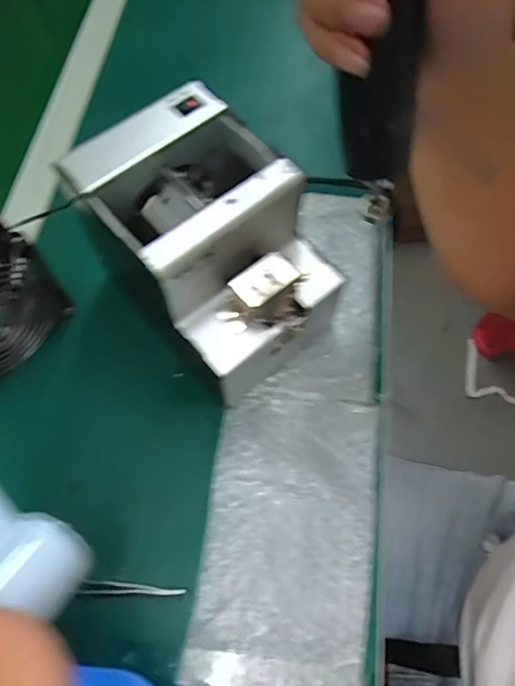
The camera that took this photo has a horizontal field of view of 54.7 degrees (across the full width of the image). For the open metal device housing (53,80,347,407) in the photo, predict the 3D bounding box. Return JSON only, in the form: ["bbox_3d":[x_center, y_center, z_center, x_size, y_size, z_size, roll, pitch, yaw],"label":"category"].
[{"bbox_3d":[-0.030,-0.078,0.362,0.123,0.096,0.184,-39,69,-16],"label":"open metal device housing"}]

